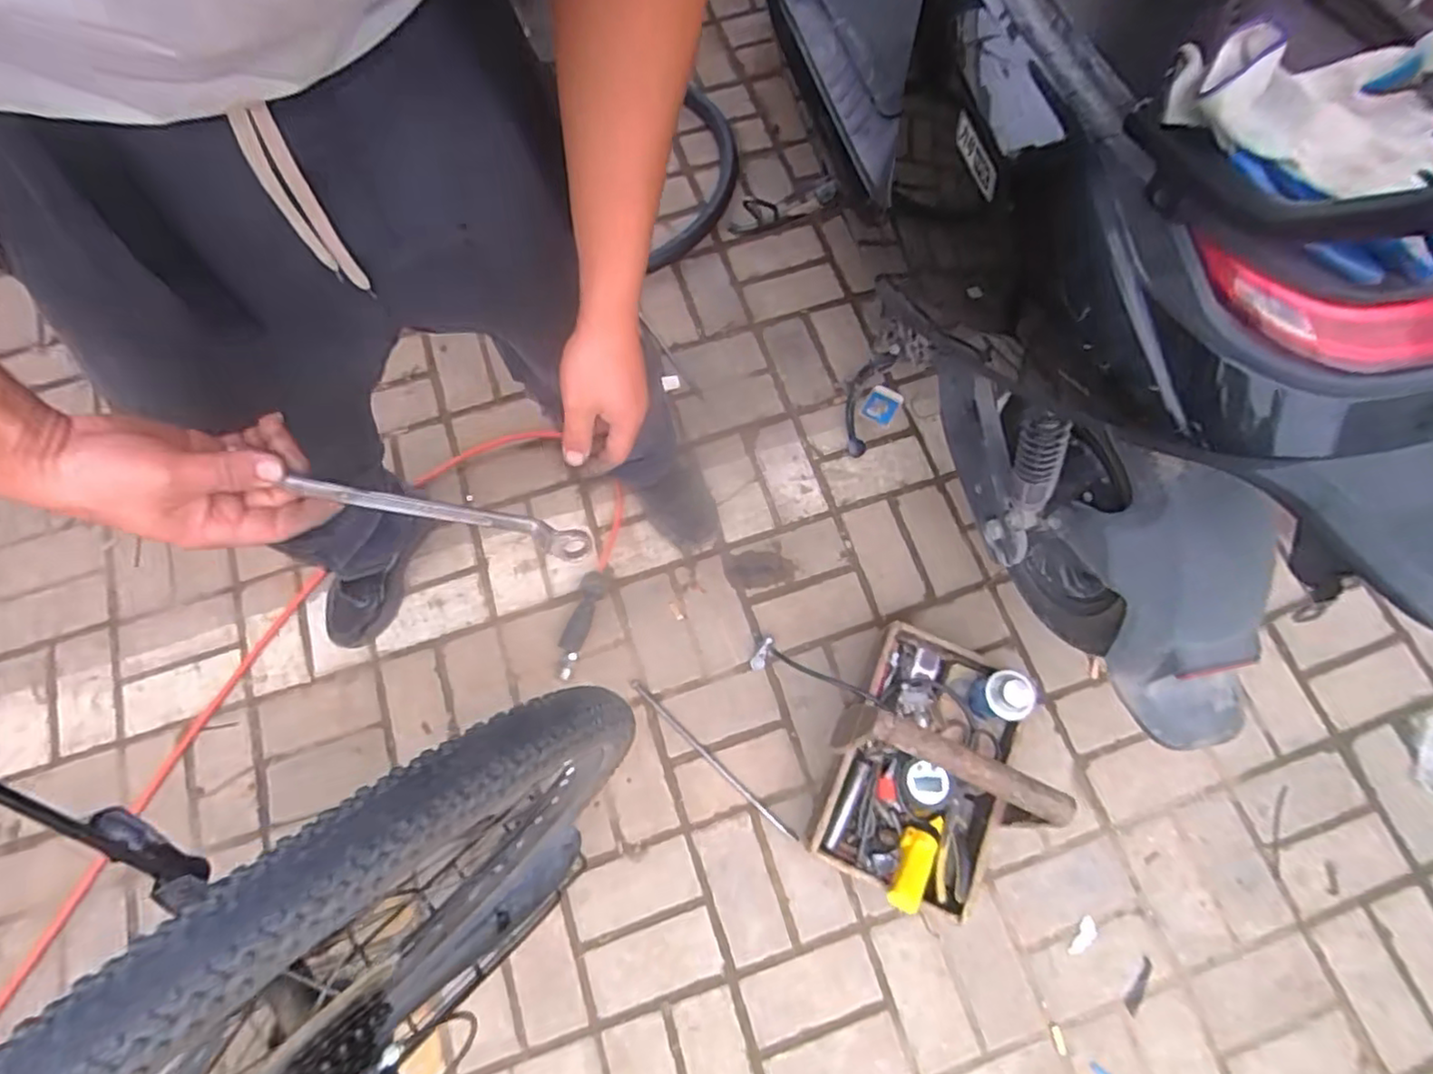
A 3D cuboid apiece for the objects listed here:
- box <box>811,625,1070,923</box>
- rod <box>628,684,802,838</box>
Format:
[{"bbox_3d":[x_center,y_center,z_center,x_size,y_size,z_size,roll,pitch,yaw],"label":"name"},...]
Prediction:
[{"bbox_3d":[0.294,0.299,0.905,0.233,0.288,0.353,17,73,6],"label":"box"},{"bbox_3d":[-0.008,0.341,1.042,0.334,0.005,0.015,41,74,12],"label":"rod"}]

